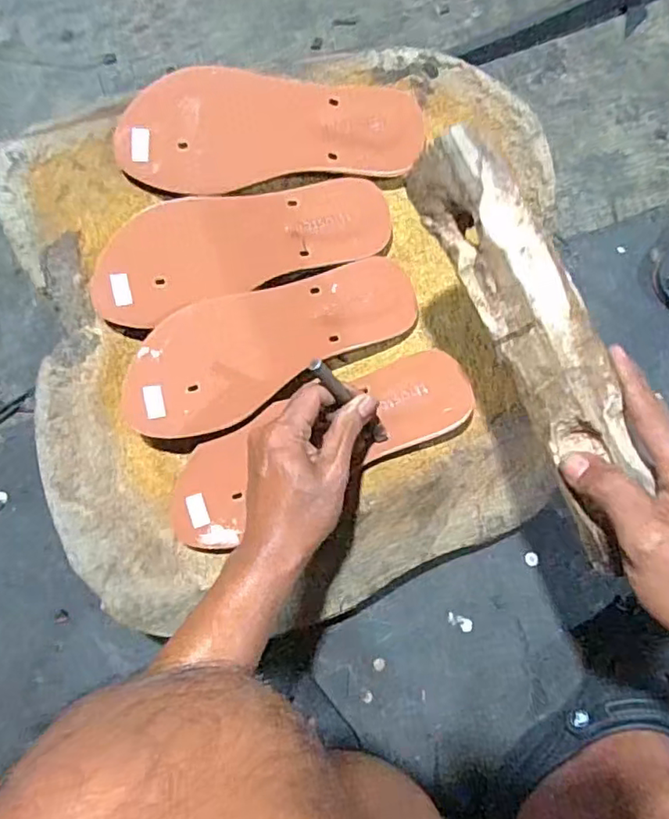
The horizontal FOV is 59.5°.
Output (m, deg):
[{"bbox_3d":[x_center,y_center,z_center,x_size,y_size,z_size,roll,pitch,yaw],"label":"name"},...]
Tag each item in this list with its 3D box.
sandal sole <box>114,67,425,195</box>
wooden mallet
[{"bbox_3d":[-0.051,-0.236,0.488,0.247,0.011,0.090,-7,101,-5],"label":"sandal sole"},{"bbox_3d":[0.120,-0.040,0.337,0.052,0.039,0.252,-24,85,-3],"label":"wooden mallet"}]

